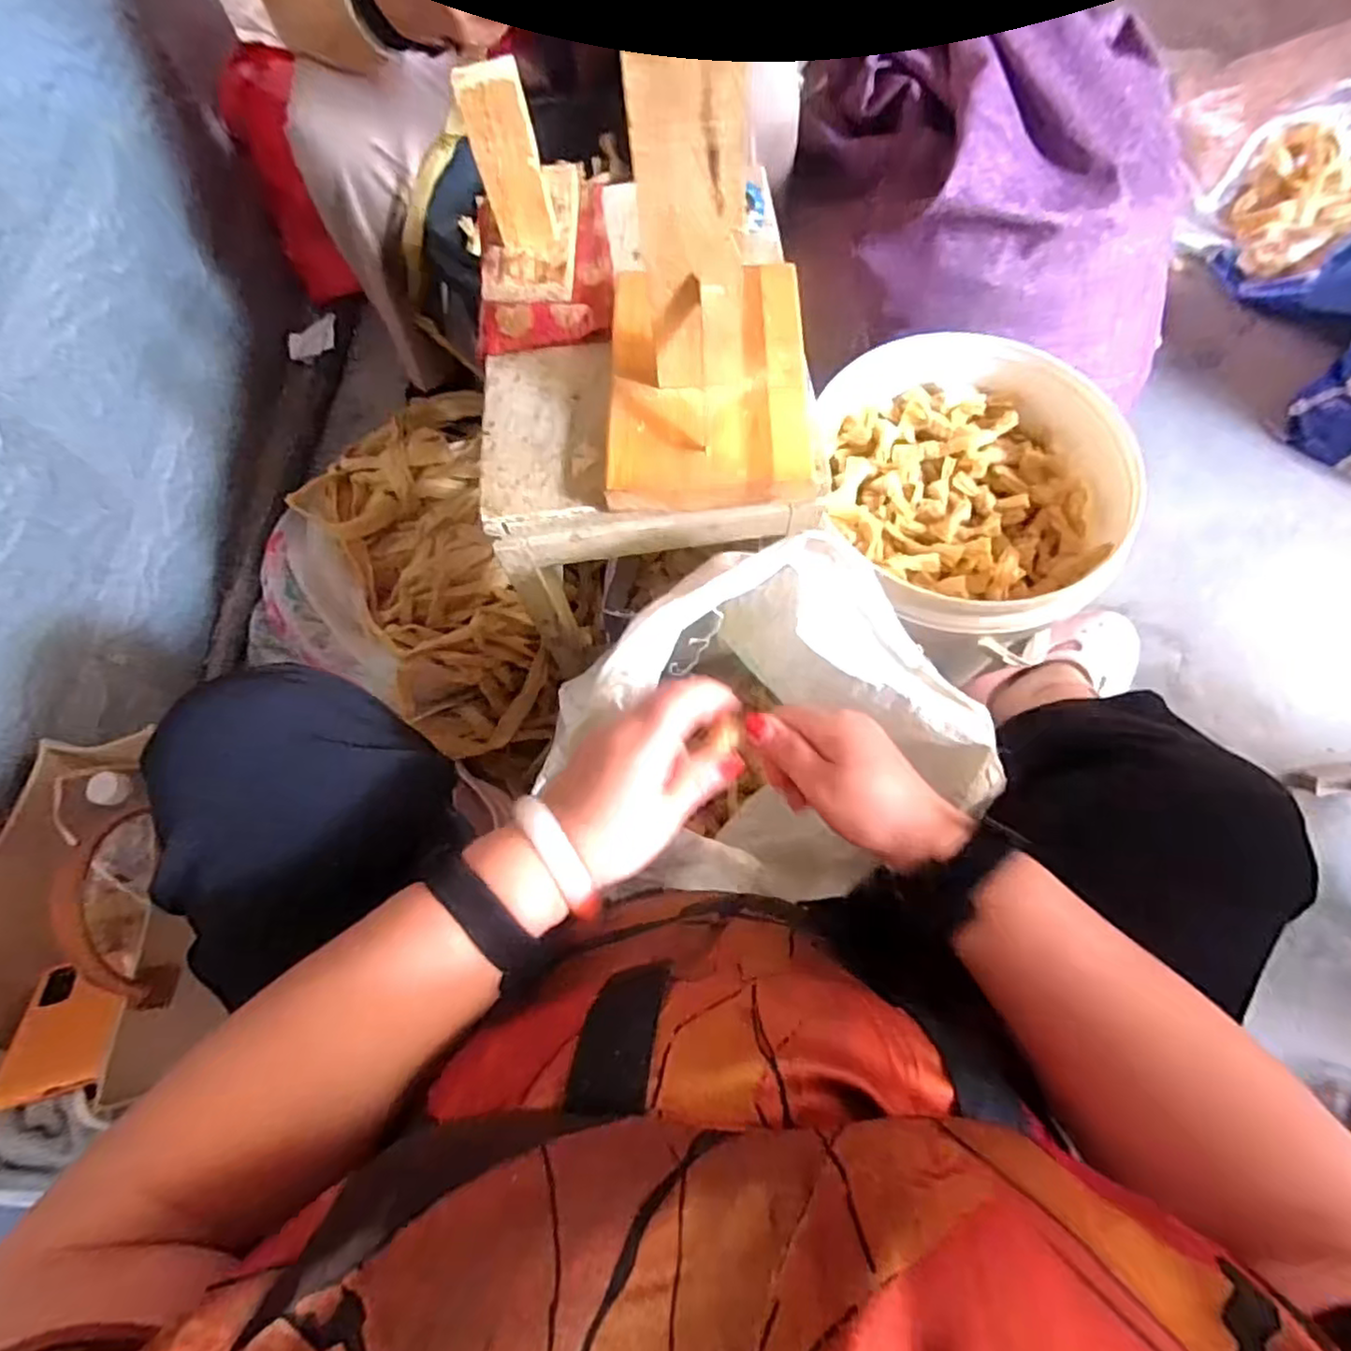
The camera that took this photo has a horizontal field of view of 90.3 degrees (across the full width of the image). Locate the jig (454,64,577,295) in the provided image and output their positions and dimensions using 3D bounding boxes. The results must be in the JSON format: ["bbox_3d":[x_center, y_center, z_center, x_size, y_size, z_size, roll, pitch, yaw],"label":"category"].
[{"bbox_3d":[-0.123,-0.394,0.514,0.071,0.126,0.140,0,69,3],"label":"jig"}]

